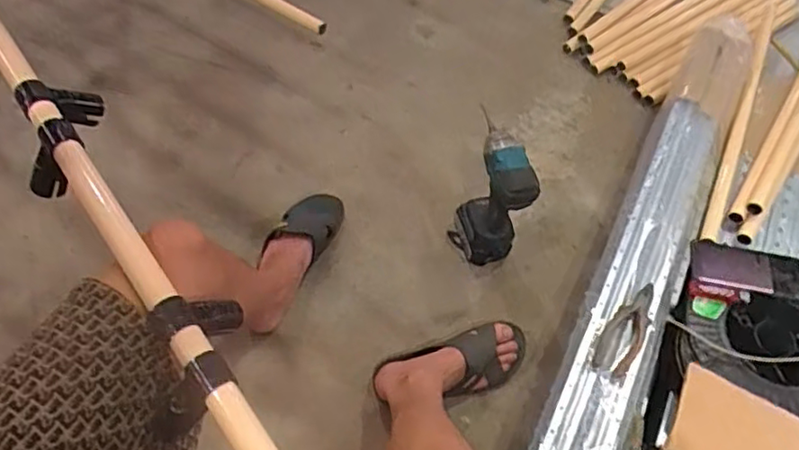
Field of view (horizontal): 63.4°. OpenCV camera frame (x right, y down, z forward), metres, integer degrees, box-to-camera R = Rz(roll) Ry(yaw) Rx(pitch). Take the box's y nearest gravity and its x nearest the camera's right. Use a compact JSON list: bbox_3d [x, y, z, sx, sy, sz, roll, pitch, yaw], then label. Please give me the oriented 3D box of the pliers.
[{"bbox_3d":[0.328,0.151,0.935,0.052,0.019,0.159,30,59,15],"label":"pliers"}]

